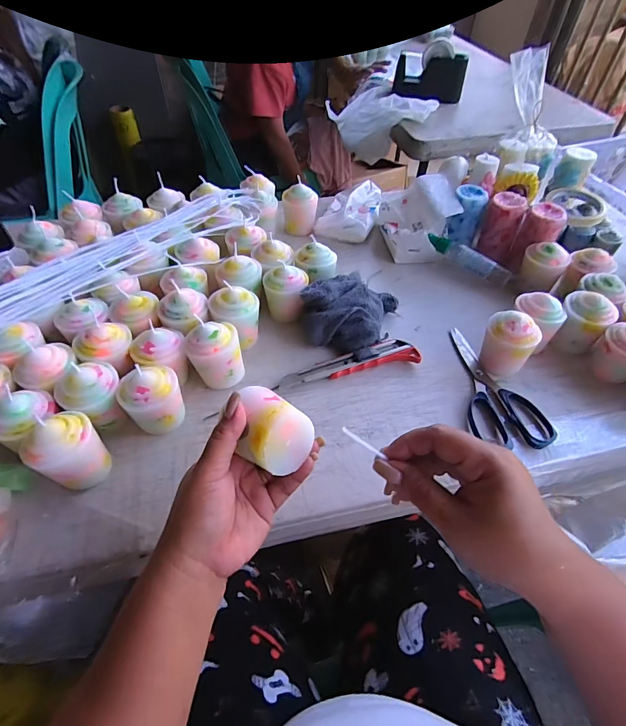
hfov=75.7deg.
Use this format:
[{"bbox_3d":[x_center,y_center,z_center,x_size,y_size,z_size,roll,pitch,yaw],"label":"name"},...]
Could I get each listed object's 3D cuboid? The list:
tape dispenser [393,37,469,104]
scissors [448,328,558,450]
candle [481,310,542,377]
[{"bbox_3d":[0.312,-0.772,1.078,0.185,0.126,0.070,13,51,10],"label":"tape dispenser"},{"bbox_3d":[0.218,0.022,0.471,0.086,0.011,0.171,5,50,3],"label":"scissors"},{"bbox_3d":[0.224,-0.022,0.467,0.056,0.068,0.050,36,58,25],"label":"candle"}]

